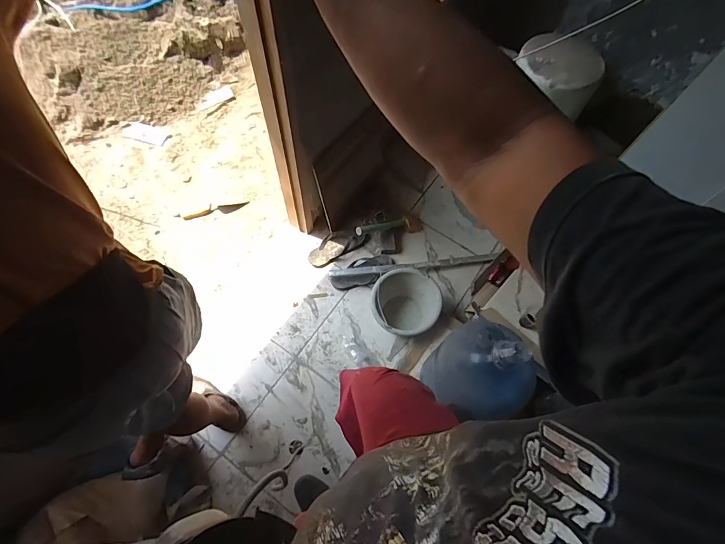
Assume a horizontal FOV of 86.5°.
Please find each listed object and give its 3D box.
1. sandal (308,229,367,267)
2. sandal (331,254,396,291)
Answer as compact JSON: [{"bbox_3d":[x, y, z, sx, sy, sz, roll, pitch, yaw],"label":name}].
[{"bbox_3d":[-0.109,-0.113,1.656,0.264,0.051,0.109,-30,71,-15],"label":"sandal"},{"bbox_3d":[0.009,0.000,1.583,0.282,0.063,0.114,-18,68,-11],"label":"sandal"}]

